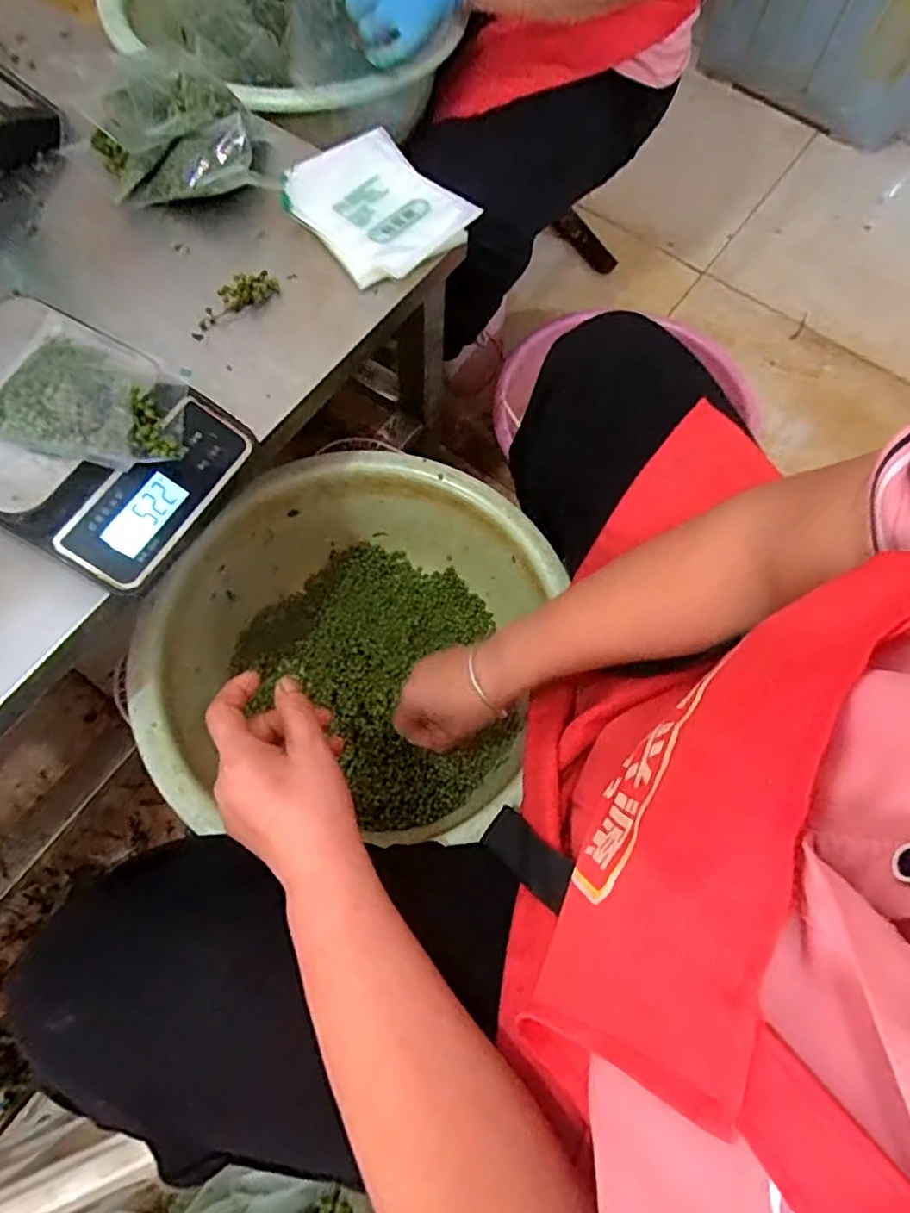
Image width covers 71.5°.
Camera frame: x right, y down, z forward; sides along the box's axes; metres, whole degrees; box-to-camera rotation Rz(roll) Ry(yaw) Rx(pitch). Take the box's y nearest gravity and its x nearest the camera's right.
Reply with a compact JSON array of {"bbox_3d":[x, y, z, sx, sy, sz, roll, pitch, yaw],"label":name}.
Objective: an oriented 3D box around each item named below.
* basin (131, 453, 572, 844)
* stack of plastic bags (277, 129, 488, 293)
[{"bbox_3d":[-0.090,0.036,0.608,0.326,0.137,0.336,1,69,-2],"label":"basin"},{"bbox_3d":[-0.071,-0.351,0.559,0.118,0.029,0.146,-41,76,-16],"label":"stack of plastic bags"}]

